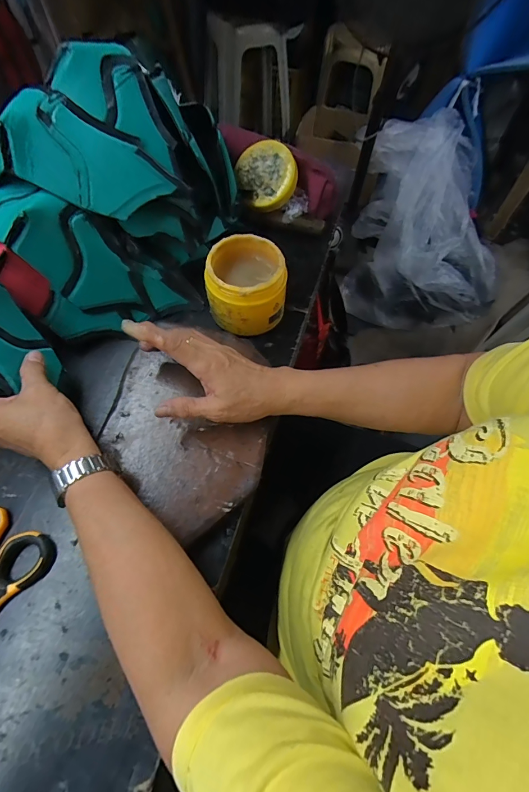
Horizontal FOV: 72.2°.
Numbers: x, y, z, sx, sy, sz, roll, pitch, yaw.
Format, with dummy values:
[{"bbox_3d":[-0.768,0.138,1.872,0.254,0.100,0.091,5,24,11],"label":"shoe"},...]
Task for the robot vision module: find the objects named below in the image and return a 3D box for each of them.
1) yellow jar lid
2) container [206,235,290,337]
[{"bbox_3d":[0.002,-0.315,0.520,0.082,0.022,0.087,7,96,18],"label":"yellow jar lid"},{"bbox_3d":[-0.021,-0.128,0.445,0.090,0.089,0.086,5,64,2],"label":"container"}]

